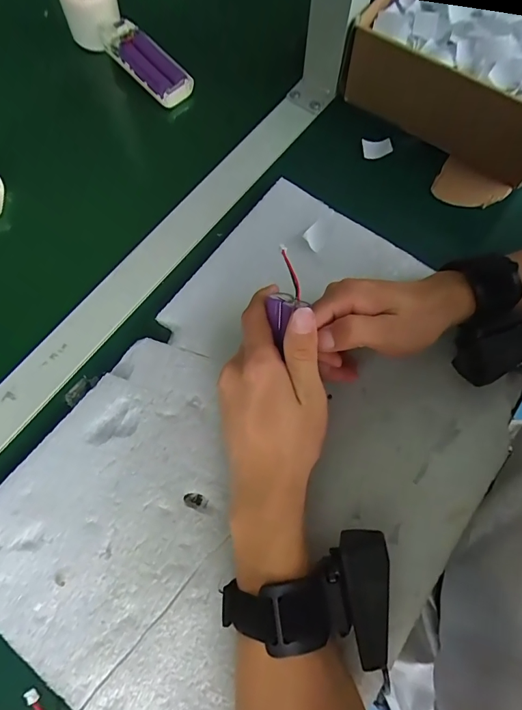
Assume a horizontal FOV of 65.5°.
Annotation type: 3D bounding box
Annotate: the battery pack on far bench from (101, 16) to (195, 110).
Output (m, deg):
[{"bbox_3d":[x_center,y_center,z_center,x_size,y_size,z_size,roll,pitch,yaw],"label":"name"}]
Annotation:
[{"bbox_3d":[-0.115,-0.300,0.417,0.099,0.017,0.042,44,75,2],"label":"battery pack on far bench"}]

